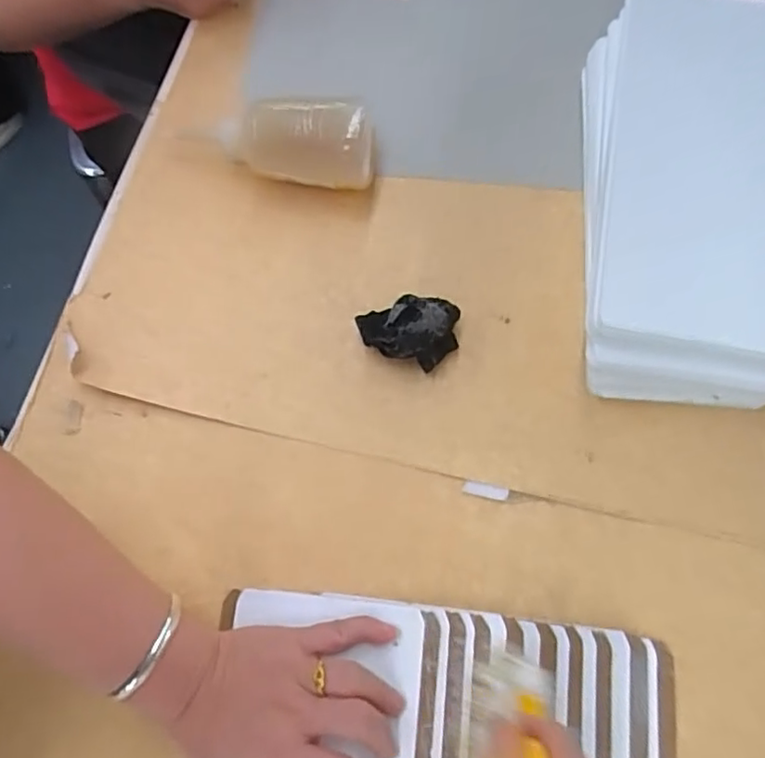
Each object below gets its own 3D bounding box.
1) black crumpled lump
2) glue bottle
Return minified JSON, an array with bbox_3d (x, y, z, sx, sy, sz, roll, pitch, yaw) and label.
[{"bbox_3d":[0.021,-0.031,0.434,0.070,0.040,0.045,-10,72,-2],"label":"black crumpled lump"},{"bbox_3d":[-0.083,-0.184,0.471,0.156,0.065,0.040,11,72,5],"label":"glue bottle"}]

